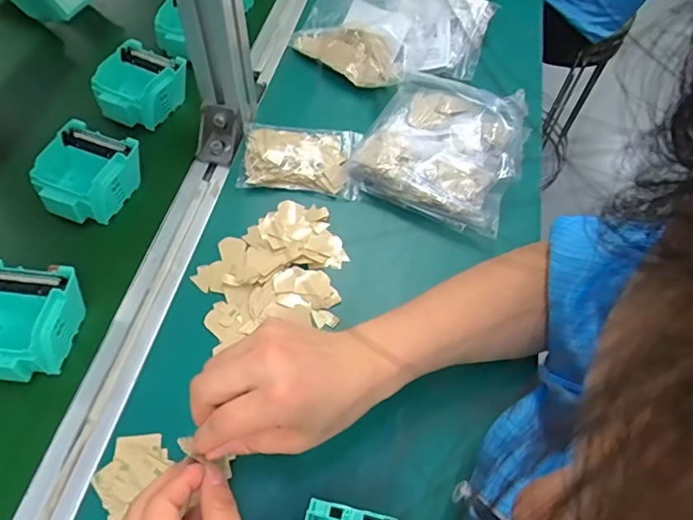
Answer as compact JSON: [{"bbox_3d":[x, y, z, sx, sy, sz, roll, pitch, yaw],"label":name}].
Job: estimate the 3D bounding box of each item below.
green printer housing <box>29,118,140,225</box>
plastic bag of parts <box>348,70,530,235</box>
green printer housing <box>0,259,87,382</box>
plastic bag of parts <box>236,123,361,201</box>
[{"bbox_3d":[-0.238,-0.077,0.460,0.078,0.039,0.082,24,61,12],"label":"green printer housing"},{"bbox_3d":[0.096,-0.117,0.492,0.146,0.045,0.162,22,60,10],"label":"plastic bag of parts"},{"bbox_3d":[-0.247,0.047,0.384,0.074,0.035,0.081,4,59,0],"label":"green printer housing"},{"bbox_3d":[-0.045,-0.098,0.487,0.111,0.023,0.071,4,59,0],"label":"plastic bag of parts"}]

